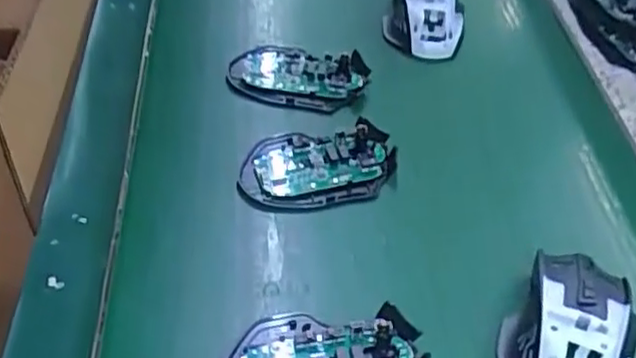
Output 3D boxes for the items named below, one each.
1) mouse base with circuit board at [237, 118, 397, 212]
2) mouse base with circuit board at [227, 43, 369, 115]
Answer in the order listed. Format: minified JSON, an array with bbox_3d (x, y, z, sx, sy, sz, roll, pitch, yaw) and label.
[{"bbox_3d":[0.001,-0.009,0.484,0.113,0.019,0.064,-4,49,-10],"label":"mouse base with circuit board"},{"bbox_3d":[-0.017,-0.088,0.560,0.117,0.021,0.069,7,48,0],"label":"mouse base with circuit board"}]

